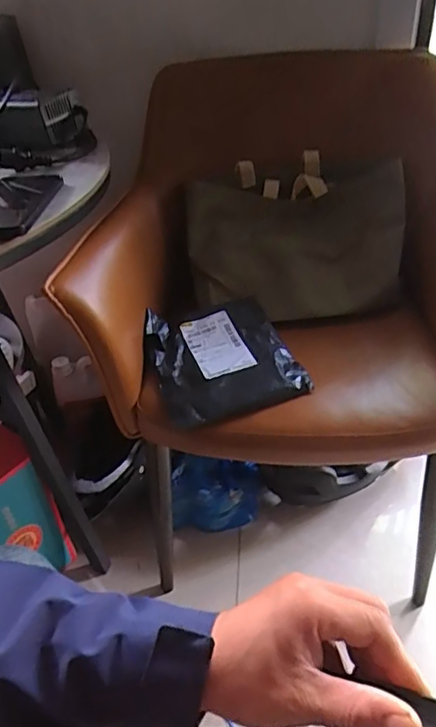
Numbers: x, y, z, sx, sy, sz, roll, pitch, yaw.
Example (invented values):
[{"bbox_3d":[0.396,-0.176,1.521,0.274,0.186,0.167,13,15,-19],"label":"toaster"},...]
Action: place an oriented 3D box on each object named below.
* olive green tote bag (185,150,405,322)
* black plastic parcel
[{"bbox_3d":[0.128,-0.205,0.872,0.349,0.273,0.072,-7,-4,0],"label":"olive green tote bag"},{"bbox_3d":[0.001,-0.009,0.759,0.191,0.023,0.212,-17,48,-11],"label":"black plastic parcel"}]

